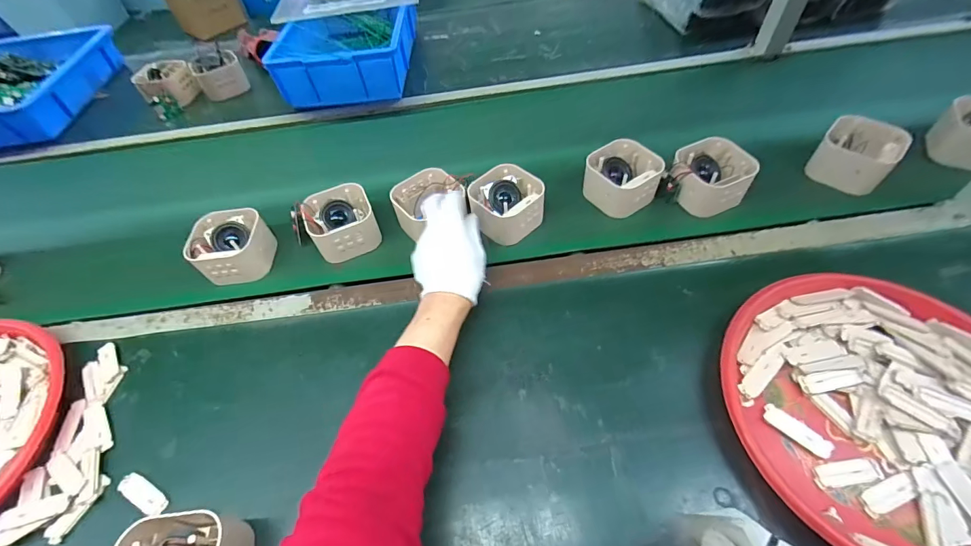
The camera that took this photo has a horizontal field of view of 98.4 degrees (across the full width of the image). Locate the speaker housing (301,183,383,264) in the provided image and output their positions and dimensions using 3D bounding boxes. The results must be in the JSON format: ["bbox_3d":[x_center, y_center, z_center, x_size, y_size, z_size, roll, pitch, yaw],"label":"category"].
[{"bbox_3d":[-0.200,-0.068,0.582,0.091,0.055,0.086,-22,55,-12],"label":"speaker housing"}]

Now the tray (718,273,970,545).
[{"bbox_3d":[0.377,0.130,0.393,0.286,0.044,0.272,-2,53,3],"label":"tray"}]

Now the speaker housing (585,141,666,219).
[{"bbox_3d":[0.193,-0.133,0.600,0.100,0.061,0.096,-32,58,-19],"label":"speaker housing"}]

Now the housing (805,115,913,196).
[{"bbox_3d":[0.514,-0.164,0.583,0.109,0.066,0.091,-38,60,-22],"label":"housing"}]

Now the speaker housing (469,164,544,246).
[{"bbox_3d":[0.031,-0.096,0.579,0.095,0.054,0.090,-34,58,-20],"label":"speaker housing"}]

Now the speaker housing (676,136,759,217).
[{"bbox_3d":[0.312,-0.136,0.586,0.097,0.069,0.097,-2,53,3],"label":"speaker housing"}]

